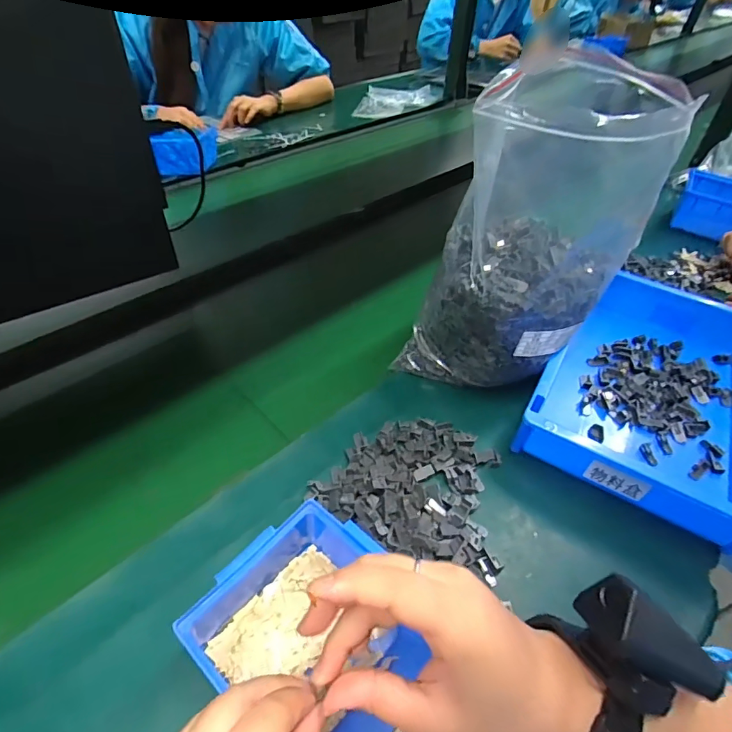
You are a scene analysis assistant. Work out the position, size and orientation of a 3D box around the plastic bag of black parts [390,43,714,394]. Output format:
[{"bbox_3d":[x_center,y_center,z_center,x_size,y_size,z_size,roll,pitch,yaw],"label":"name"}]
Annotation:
[{"bbox_3d":[0.158,-0.102,0.457,0.153,0.263,0.181,34,52,27],"label":"plastic bag of black parts"}]

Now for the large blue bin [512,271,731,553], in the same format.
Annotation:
[{"bbox_3d":[0.313,0.026,0.492,0.208,0.080,0.312,26,49,21],"label":"large blue bin"}]

